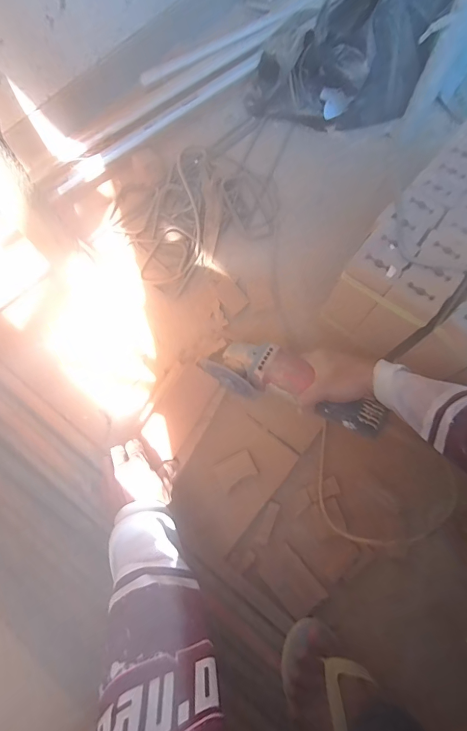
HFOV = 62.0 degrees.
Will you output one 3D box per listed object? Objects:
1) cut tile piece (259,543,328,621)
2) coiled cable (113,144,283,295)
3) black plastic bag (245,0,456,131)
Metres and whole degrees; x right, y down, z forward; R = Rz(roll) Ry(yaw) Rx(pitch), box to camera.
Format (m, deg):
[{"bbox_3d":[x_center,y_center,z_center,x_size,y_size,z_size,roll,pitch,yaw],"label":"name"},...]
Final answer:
[{"bbox_3d":[0.089,0.326,0.587,0.061,0.012,0.091,-39,77,-11],"label":"cut tile piece"},{"bbox_3d":[-0.068,-0.313,0.746,0.314,0.061,0.231,-30,76,-9],"label":"coiled cable"},{"bbox_3d":[0.218,-0.628,0.768,0.316,0.232,0.248,20,74,5],"label":"black plastic bag"}]

